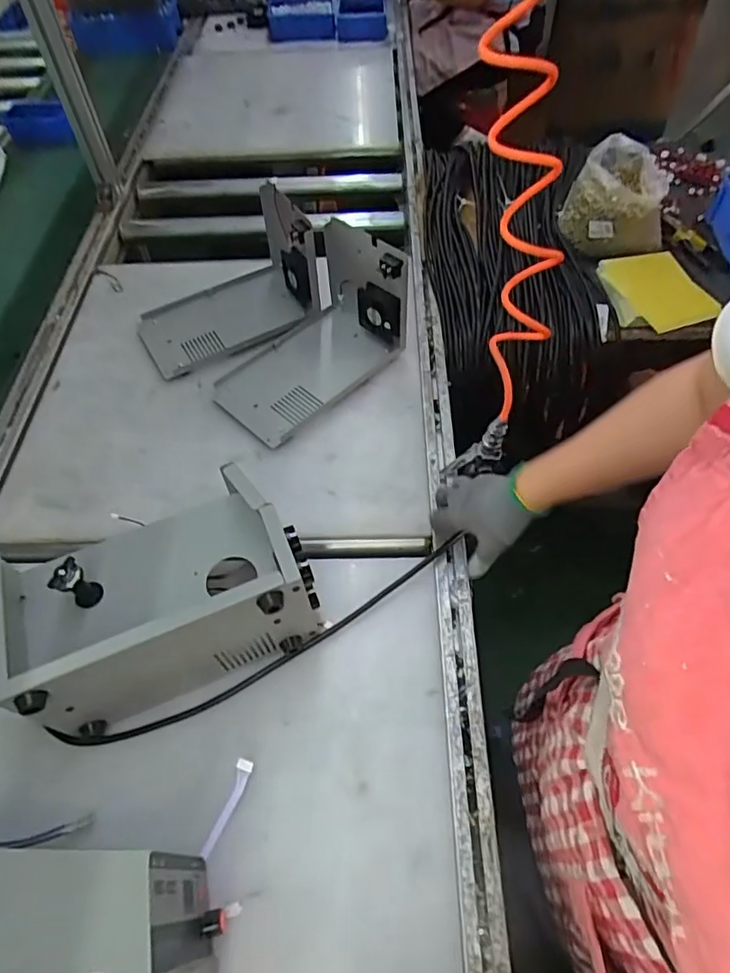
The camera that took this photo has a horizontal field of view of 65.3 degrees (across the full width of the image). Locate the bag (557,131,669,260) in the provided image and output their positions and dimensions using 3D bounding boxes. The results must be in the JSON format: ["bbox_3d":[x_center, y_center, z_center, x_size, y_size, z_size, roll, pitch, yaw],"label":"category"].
[{"bbox_3d":[0.450,-0.516,1.032,0.161,0.127,0.169,-5,56,0],"label":"bag"}]

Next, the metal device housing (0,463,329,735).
[{"bbox_3d":[-0.213,0.114,0.610,0.289,0.148,0.178,-21,57,-11],"label":"metal device housing"}]

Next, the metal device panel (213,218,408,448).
[{"bbox_3d":[-0.087,-0.224,0.834,0.158,0.165,0.289,39,66,25],"label":"metal device panel"}]

